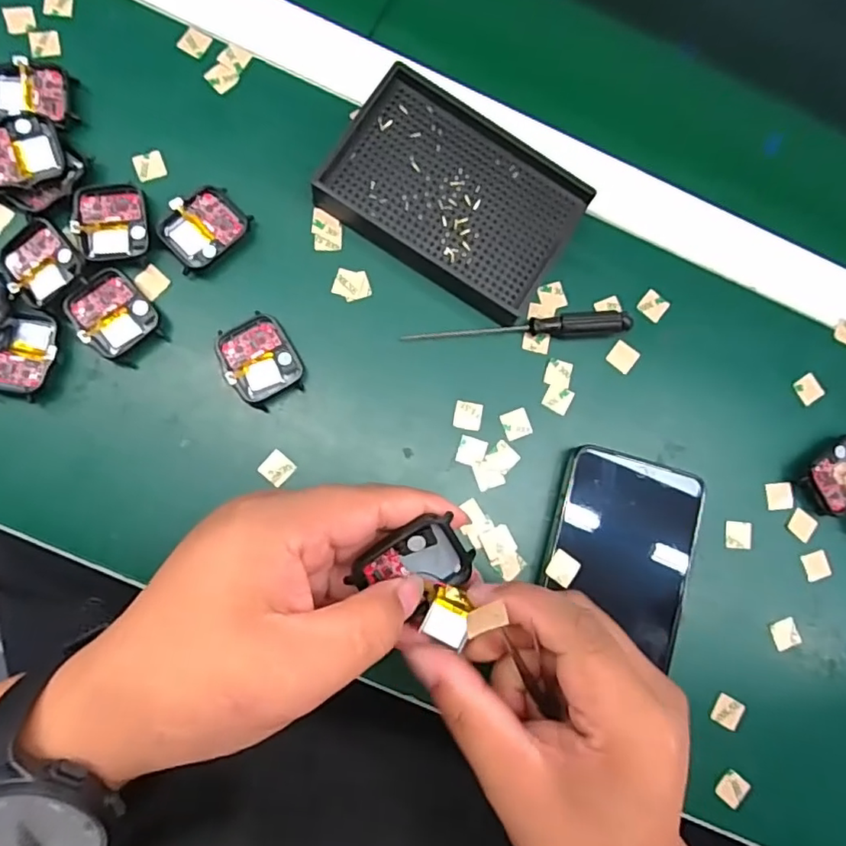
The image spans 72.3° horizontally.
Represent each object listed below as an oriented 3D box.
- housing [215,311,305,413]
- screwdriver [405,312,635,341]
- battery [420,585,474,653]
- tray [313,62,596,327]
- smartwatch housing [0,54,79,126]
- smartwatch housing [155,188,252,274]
[{"bbox_3d":[-0.089,-0.034,0.318,0.037,0.012,0.045,-31,88,-9],"label":"housing"},{"bbox_3d":[0.056,-0.054,0.333,0.129,0.012,0.014,-5,84,-7],"label":"screwdriver"},{"bbox_3d":[0.011,0.078,0.233,0.018,0.004,0.021,25,81,-3],"label":"battery"},{"bbox_3d":[0.019,-0.130,0.335,0.136,0.020,0.099,32,81,-2],"label":"tray"},{"bbox_3d":[-0.216,-0.181,0.319,0.044,0.014,0.035,-1,84,-7],"label":"smartwatch housing"},{"bbox_3d":[-0.122,-0.108,0.323,0.047,0.011,0.036,-43,90,-9],"label":"smartwatch housing"}]

